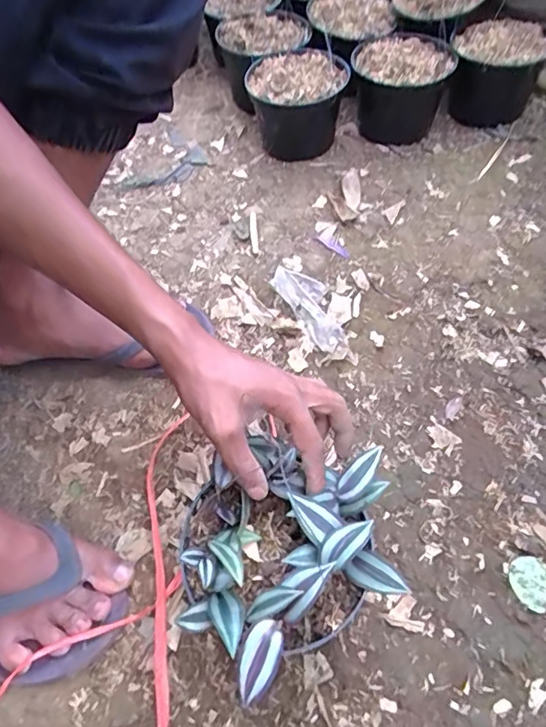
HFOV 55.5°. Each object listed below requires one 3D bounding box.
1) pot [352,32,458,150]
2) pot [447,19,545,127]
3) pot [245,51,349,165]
[{"bbox_3d":[0.188,-0.403,0.788,0.136,0.129,0.130,-3,58,6],"label":"pot"},{"bbox_3d":[0.336,-0.441,0.795,0.141,0.127,0.139,5,59,6],"label":"pot"},{"bbox_3d":[0.036,-0.388,0.794,0.142,0.119,0.145,-3,58,6],"label":"pot"}]

